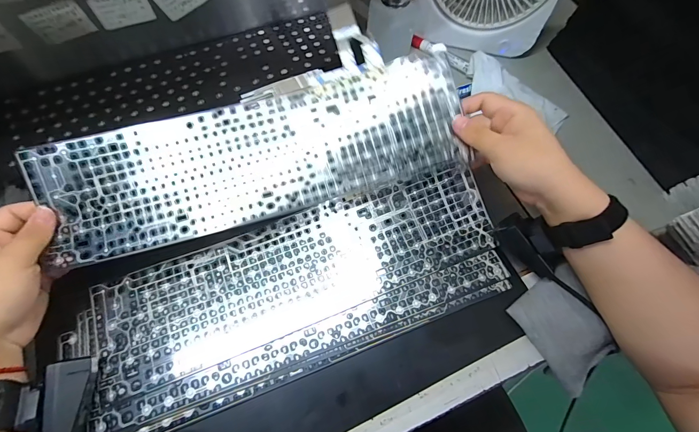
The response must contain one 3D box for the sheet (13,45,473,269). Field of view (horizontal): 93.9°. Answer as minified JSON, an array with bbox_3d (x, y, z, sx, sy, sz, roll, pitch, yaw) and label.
[{"bbox_3d":[-0.087,-0.061,0.331,0.409,0.019,0.120,-16,88,-7],"label":"sheet"}]

